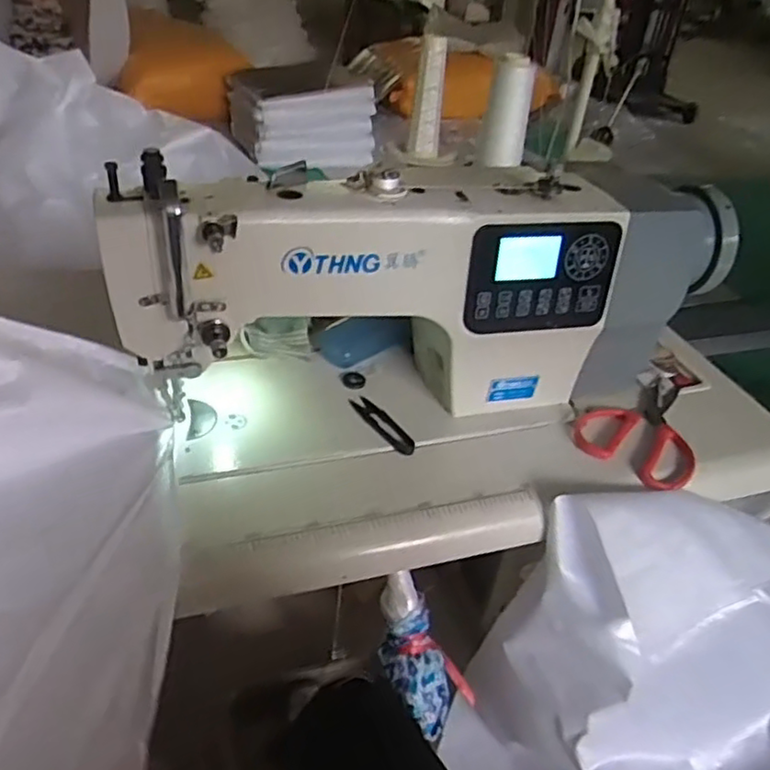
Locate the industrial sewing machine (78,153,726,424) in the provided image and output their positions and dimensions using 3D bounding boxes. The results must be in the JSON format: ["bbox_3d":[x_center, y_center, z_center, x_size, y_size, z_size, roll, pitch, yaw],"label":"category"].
[{"bbox_3d":[0.055,-0.095,0.669,0.600,0.232,0.148,-4,39,-15],"label":"industrial sewing machine"}]

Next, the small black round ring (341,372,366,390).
[{"bbox_3d":[-0.034,-0.005,0.737,0.027,0.005,0.028,5,38,-3],"label":"small black round ring"}]

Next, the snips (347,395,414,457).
[{"bbox_3d":[-0.002,0.038,0.682,0.023,0.011,0.096,-20,45,-31],"label":"snips"}]

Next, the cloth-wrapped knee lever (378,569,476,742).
[{"bbox_3d":[0.036,0.295,0.742,0.090,0.046,0.161,-15,82,-27],"label":"cloth-wrapped knee lever"}]

